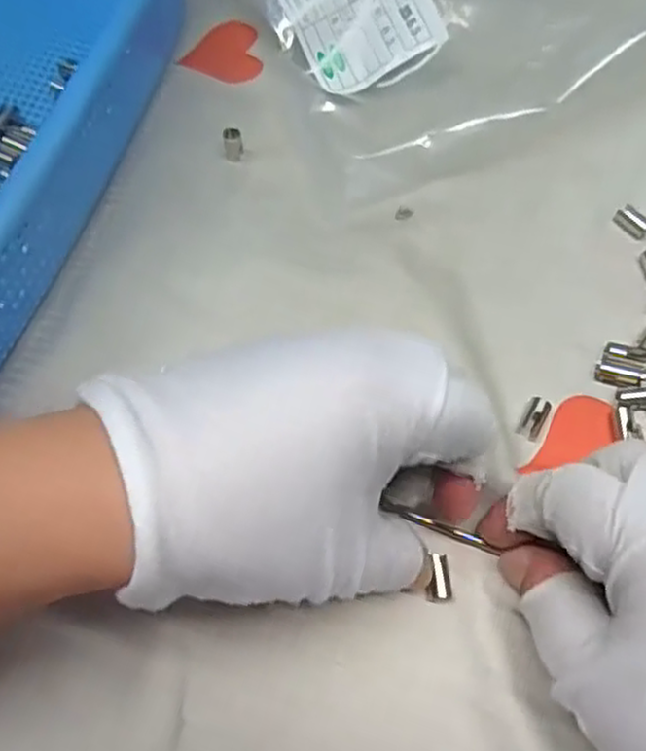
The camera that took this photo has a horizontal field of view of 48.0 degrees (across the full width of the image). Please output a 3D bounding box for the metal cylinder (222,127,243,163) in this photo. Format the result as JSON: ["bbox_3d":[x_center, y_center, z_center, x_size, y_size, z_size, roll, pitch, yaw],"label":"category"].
[{"bbox_3d":[-0.039,-0.100,0.314,0.008,0.013,0.007,-16,68,-6],"label":"metal cylinder"}]

